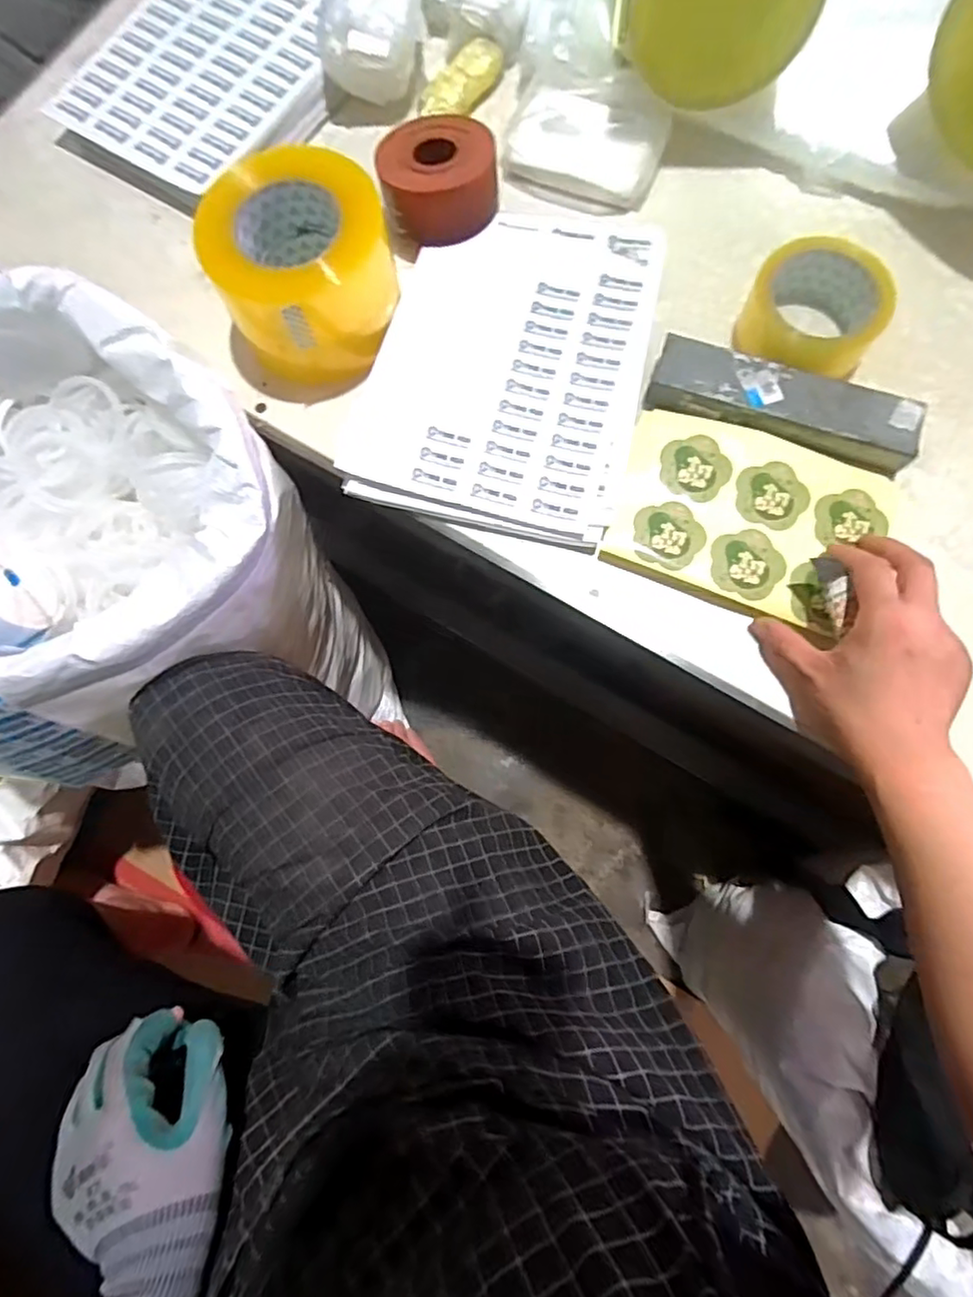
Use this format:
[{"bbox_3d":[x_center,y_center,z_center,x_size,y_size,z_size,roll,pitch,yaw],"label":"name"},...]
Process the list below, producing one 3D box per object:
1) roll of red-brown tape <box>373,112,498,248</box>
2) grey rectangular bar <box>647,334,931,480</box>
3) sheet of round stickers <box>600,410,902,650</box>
[{"bbox_3d":[-0.039,-0.392,0.521,0.095,0.038,0.087,-19,78,-3],"label":"roll of red-brown tape"},{"bbox_3d":[0.227,-0.190,0.481,0.197,0.029,0.053,18,79,5],"label":"grey rectangular bar"},{"bbox_3d":[0.203,-0.096,0.477,0.204,0.027,0.145,18,79,5],"label":"sheet of round stickers"}]

